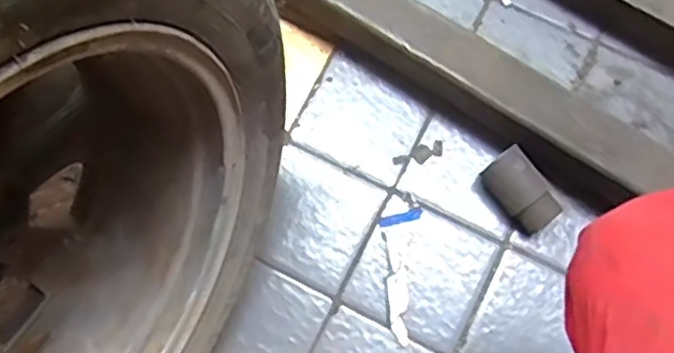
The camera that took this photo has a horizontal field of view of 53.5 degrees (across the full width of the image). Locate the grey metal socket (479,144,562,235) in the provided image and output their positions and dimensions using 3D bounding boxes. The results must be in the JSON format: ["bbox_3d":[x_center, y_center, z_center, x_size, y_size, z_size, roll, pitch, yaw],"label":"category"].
[{"bbox_3d":[0.223,0.018,0.811,0.055,0.054,0.097,-37,77,-8],"label":"grey metal socket"}]

